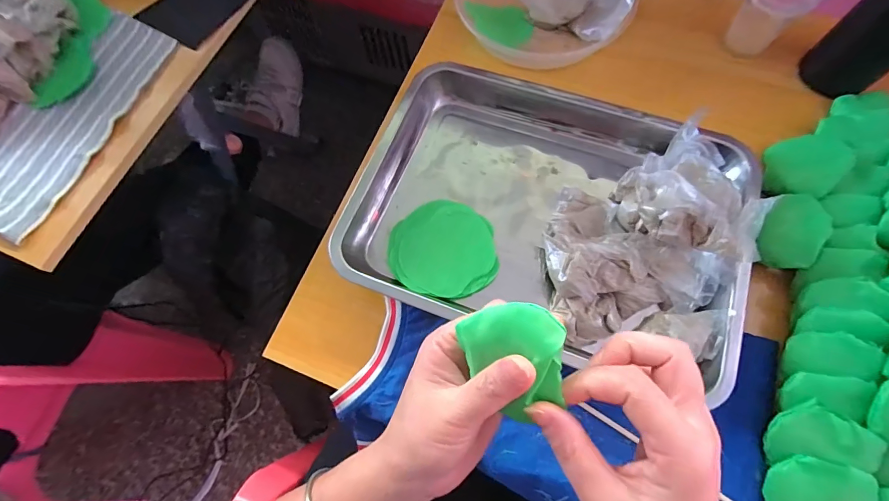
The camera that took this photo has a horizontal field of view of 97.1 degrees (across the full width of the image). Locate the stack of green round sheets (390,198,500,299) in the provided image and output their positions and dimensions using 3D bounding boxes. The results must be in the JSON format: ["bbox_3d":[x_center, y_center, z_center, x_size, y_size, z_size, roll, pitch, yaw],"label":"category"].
[{"bbox_3d":[-0.002,-0.004,0.390,0.101,0.009,0.102,-6,68,-3],"label":"stack of green round sheets"}]

